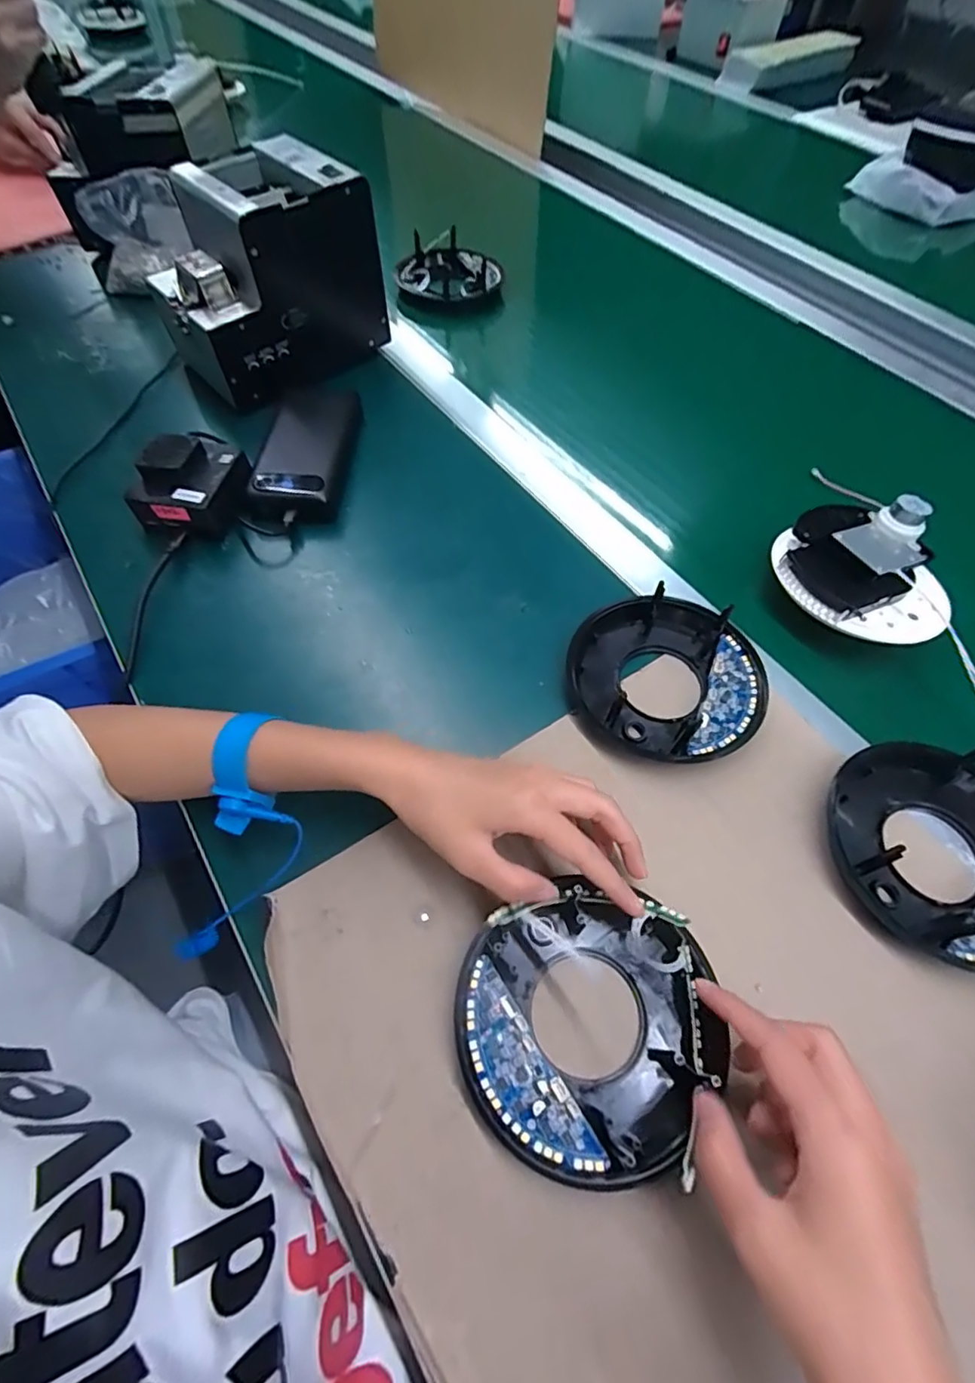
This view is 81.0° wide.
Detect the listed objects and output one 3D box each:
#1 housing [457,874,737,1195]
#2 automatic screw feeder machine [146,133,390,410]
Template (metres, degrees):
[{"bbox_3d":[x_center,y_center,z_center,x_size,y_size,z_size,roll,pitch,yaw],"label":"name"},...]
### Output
[{"bbox_3d":[0.048,0.162,0.280,0.122,0.031,0.122,0,58,0],"label":"housing"},{"bbox_3d":[-0.211,-0.395,0.545,0.185,0.146,0.126,-40,66,-21],"label":"automatic screw feeder machine"}]

